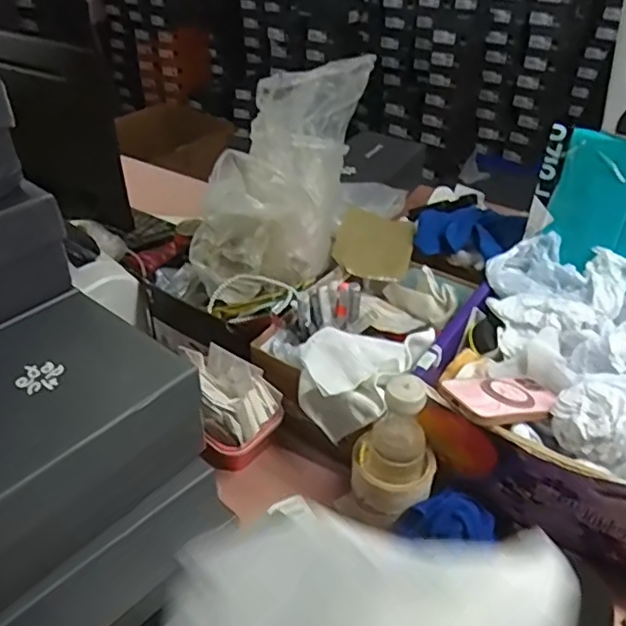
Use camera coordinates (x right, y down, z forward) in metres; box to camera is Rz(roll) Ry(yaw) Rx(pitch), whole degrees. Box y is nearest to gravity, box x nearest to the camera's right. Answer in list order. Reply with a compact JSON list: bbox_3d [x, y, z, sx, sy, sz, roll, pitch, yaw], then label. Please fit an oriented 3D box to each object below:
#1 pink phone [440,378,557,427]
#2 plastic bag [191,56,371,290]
[{"bbox_3d":[0.208,0.092,0.646,0.141,0.015,0.071,0,28,-30],"label":"pink phone"},{"bbox_3d":[-0.059,-0.201,0.848,0.192,0.251,0.264,13,39,15],"label":"plastic bag"}]

